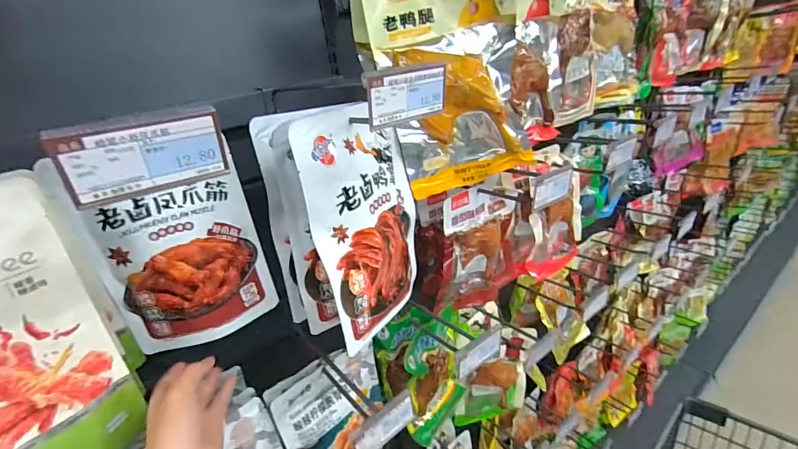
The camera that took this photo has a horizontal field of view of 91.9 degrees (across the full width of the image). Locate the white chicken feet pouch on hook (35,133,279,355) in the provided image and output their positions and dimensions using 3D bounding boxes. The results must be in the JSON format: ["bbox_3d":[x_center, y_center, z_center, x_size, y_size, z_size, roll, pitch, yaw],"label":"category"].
[{"bbox_3d":[-0.236,0.035,0.425,0.152,0.204,0.024,-19,27,-23],"label":"white chicken feet pouch on hook"}]

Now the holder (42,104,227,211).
[{"bbox_3d":[-0.139,-0.038,0.215,0.079,0.039,0.008,-24,30,-31],"label":"holder"}]

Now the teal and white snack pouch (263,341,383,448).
[{"bbox_3d":[-0.083,0.301,0.566,0.158,0.235,0.046,-23,29,-29],"label":"teal and white snack pouch"}]

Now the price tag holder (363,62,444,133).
[{"bbox_3d":[0.007,-0.104,0.311,0.077,0.042,0.007,-23,29,-30],"label":"price tag holder"}]

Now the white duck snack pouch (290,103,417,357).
[{"bbox_3d":[-0.033,-0.007,0.432,0.046,0.235,0.174,2,27,20],"label":"white duck snack pouch"}]

